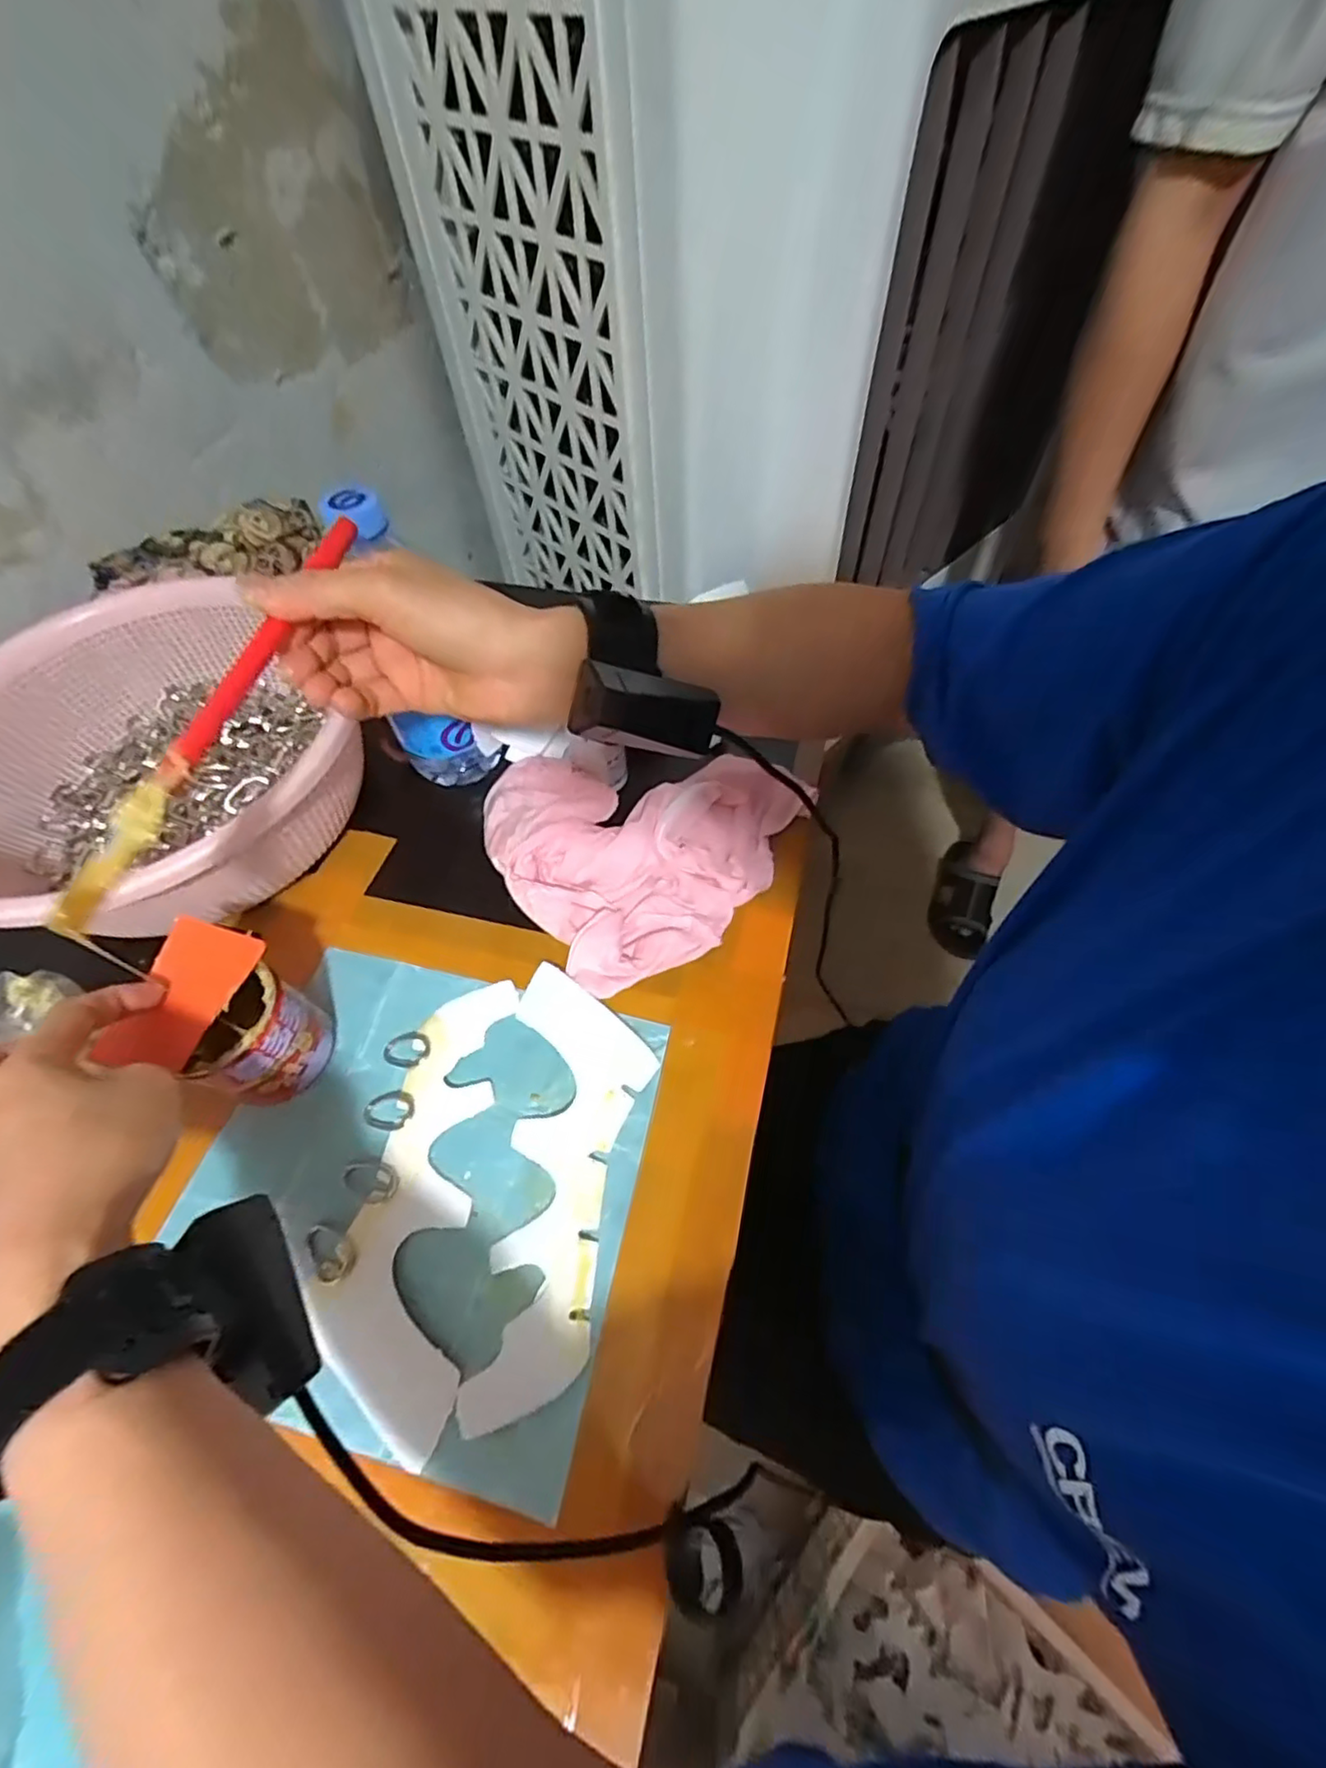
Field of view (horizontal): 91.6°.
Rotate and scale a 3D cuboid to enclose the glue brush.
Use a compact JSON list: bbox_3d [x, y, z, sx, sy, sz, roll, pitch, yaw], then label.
[{"bbox_3d":[-0.183,-0.081,0.274,0.016,0.015,0.219,8,62,9],"label":"glue brush"}]

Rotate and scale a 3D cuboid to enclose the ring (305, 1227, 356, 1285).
[{"bbox_3d":[-0.167,0.183,0.321,0.019,0.004,0.032,-38,63,-18],"label":"ring"}]

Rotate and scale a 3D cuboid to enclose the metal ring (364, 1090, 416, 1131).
[{"bbox_3d":[-0.153,0.126,0.359,0.027,0.004,0.021,9,59,9],"label":"metal ring"}]

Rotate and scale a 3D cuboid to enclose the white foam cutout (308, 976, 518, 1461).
[{"bbox_3d":[-0.127,0.155,0.340,0.067,0.005,0.211,2,59,5],"label":"white foam cutout"}]

